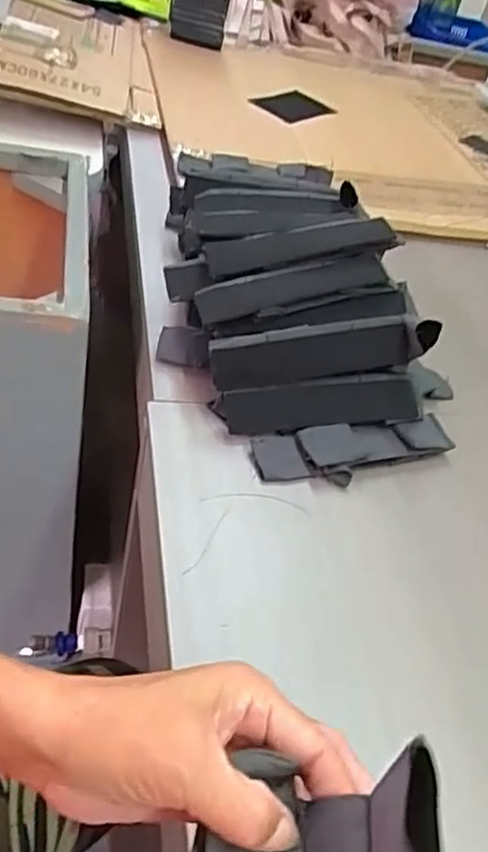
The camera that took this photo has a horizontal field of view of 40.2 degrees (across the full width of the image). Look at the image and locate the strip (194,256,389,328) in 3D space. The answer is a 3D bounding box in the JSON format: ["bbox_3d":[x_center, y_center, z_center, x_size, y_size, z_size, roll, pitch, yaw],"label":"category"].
[{"bbox_3d":[0.046,-0.132,0.635,0.182,0.010,0.042,-12,67,-8],"label":"strip"}]

